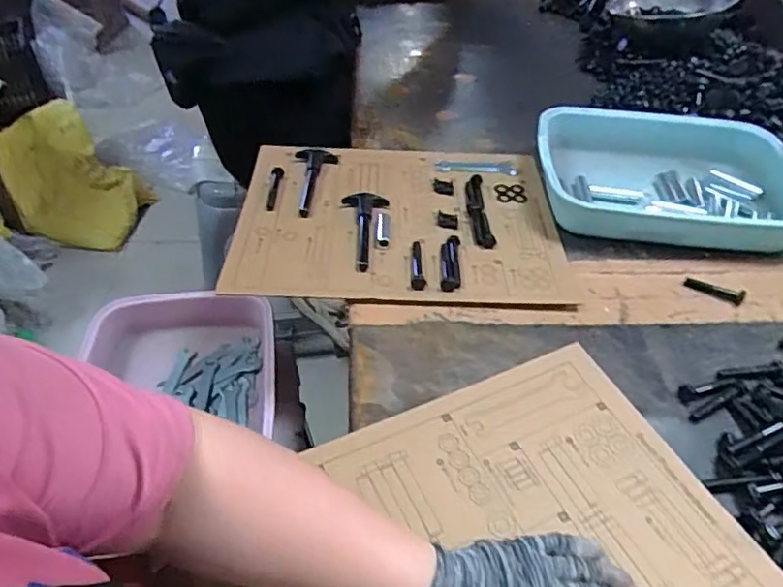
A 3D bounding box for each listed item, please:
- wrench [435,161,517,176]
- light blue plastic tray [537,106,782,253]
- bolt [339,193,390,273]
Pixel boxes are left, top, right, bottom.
[{"bbox_3d":[0.112,-0.165,0.783,0.102,0.009,0.026,2,44,-2],"label":"wrench"},{"bbox_3d":[0.350,-0.145,0.739,0.327,0.072,0.213,5,44,1],"label":"light blue plastic tray"},{"bbox_3d":[-0.029,-0.075,0.678,0.054,0.012,0.136,-1,44,-5],"label":"bolt"}]

